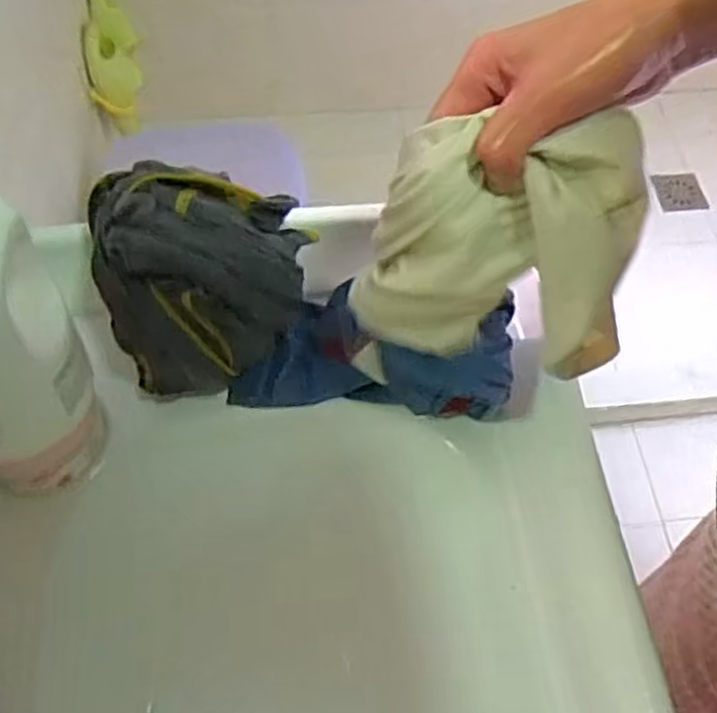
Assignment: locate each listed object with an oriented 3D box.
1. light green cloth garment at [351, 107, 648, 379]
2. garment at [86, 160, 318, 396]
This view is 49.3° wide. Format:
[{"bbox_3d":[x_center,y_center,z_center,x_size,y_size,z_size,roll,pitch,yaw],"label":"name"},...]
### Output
[{"bbox_3d":[0.070,-0.051,0.400,0.132,0.130,0.067,5,59,1],"label":"light green cloth garment"},{"bbox_3d":[-0.102,-0.054,0.520,0.137,0.101,0.126,-9,60,-8],"label":"garment"}]

